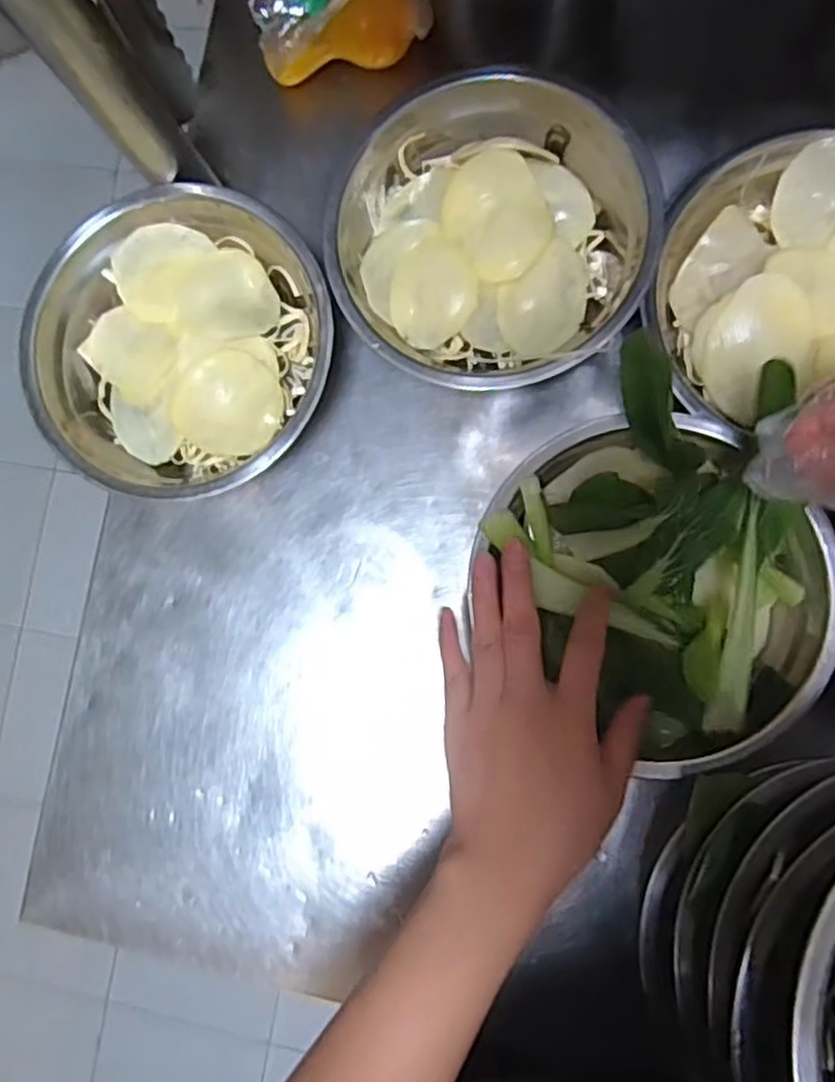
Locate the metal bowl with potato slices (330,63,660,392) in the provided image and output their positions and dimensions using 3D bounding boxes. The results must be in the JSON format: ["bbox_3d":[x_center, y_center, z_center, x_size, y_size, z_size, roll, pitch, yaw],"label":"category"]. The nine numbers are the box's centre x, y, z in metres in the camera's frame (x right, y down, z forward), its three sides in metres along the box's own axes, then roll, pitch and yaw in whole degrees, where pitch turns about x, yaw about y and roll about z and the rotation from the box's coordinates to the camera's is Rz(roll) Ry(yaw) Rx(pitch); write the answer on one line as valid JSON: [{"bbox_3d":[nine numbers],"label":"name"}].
[{"bbox_3d":[0.043,-0.184,0.450,0.196,0.057,0.183,-1,86,7],"label":"metal bowl with potato slices"}]

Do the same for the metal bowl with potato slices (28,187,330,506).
[{"bbox_3d":[-0.145,-0.121,0.462,0.184,0.074,0.181,-1,86,7],"label":"metal bowl with potato slices"}]

